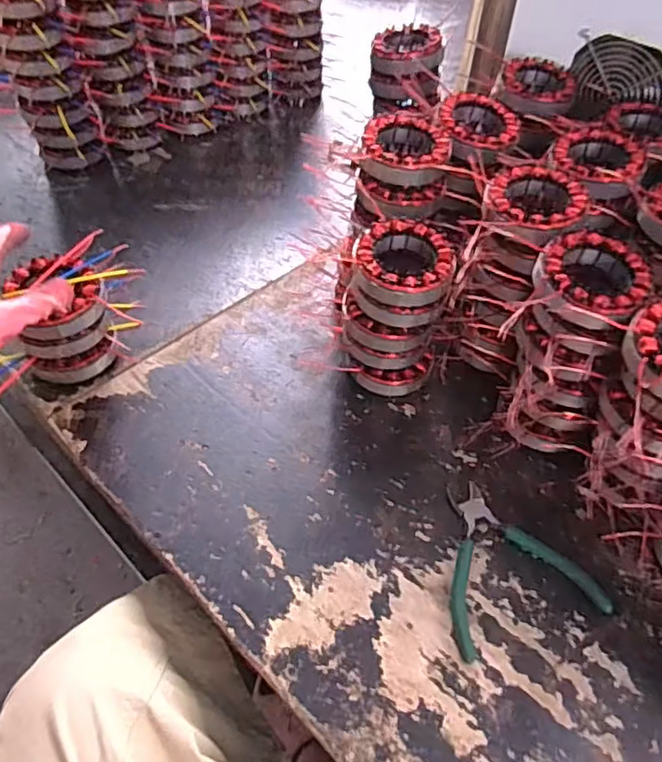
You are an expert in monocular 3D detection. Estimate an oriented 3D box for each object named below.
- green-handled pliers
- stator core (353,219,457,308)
[{"bbox_3d":[0.140,0.146,0.516,0.131,0.011,0.137,-15,53,-15],"label":"green-handled pliers"},{"bbox_3d":[0.066,-0.105,0.539,0.084,0.029,0.080,8,51,3],"label":"stator core"}]

